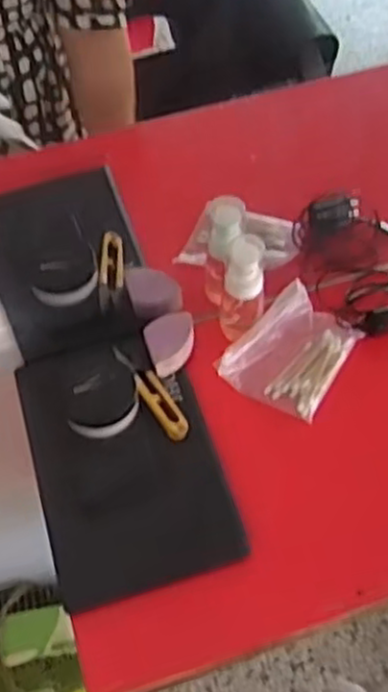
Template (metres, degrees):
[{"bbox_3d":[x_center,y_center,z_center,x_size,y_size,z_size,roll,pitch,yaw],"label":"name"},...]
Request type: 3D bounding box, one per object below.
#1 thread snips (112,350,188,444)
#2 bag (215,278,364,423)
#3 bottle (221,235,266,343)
[{"bbox_3d":[-0.038,0.039,0.647,0.025,0.017,0.102,-30,58,-24],"label":"thread snips"},{"bbox_3d":[0.089,-0.001,0.668,0.097,0.035,0.108,26,55,18],"label":"bag"},{"bbox_3d":[0.045,-0.056,0.652,0.036,0.097,0.041,7,51,4],"label":"bottle"}]

